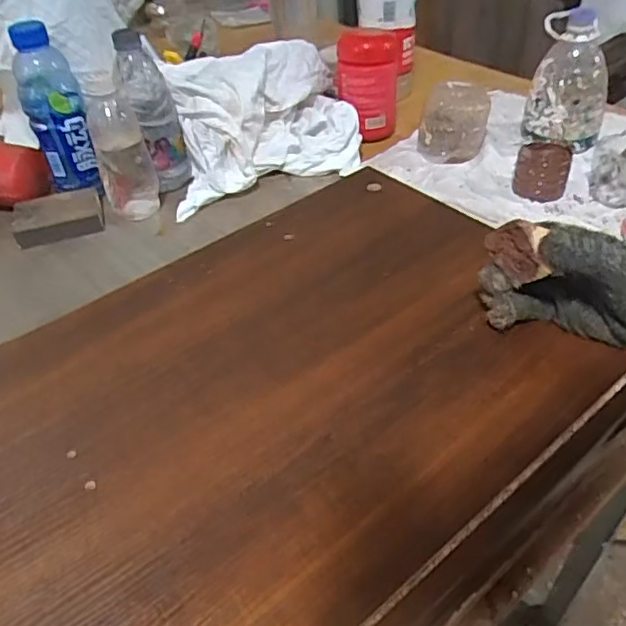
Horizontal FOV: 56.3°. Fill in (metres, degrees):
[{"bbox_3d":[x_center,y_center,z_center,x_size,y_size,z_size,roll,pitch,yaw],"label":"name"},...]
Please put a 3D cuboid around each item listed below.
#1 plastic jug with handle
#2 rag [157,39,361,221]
[{"bbox_3d":[0.345,-0.310,0.783,0.102,0.151,0.102,9,45,15],"label":"plastic jug with handle"},{"bbox_3d":[-0.069,-0.275,0.805,0.241,0.126,0.262,-9,43,-4],"label":"rag"}]

